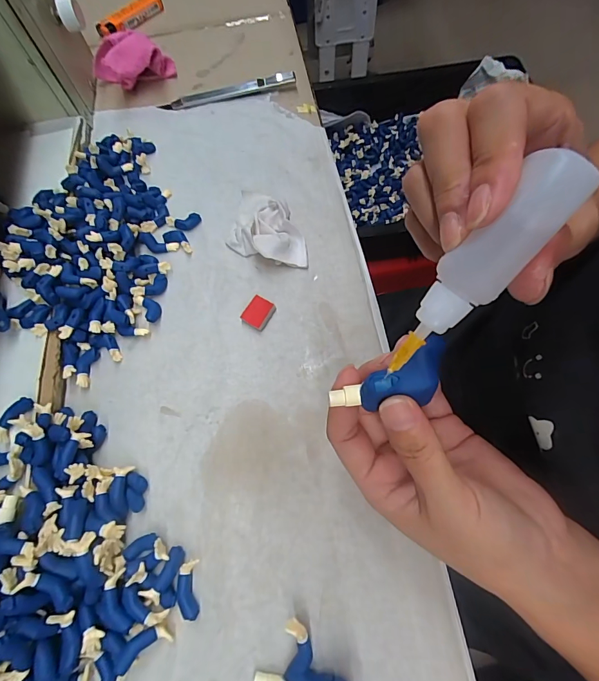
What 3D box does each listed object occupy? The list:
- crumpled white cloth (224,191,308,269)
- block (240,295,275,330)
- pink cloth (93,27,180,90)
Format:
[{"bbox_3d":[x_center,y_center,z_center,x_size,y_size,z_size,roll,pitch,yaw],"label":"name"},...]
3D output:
[{"bbox_3d":[-0.022,-0.092,0.301,0.066,0.018,0.064,11,68,8],"label":"crumpled white cloth"},{"bbox_3d":[-0.030,-0.021,0.280,0.020,0.005,0.023,27,71,14],"label":"block"},{"bbox_3d":[-0.165,-0.277,0.374,0.071,0.034,0.039,-29,68,-9],"label":"pink cloth"}]

